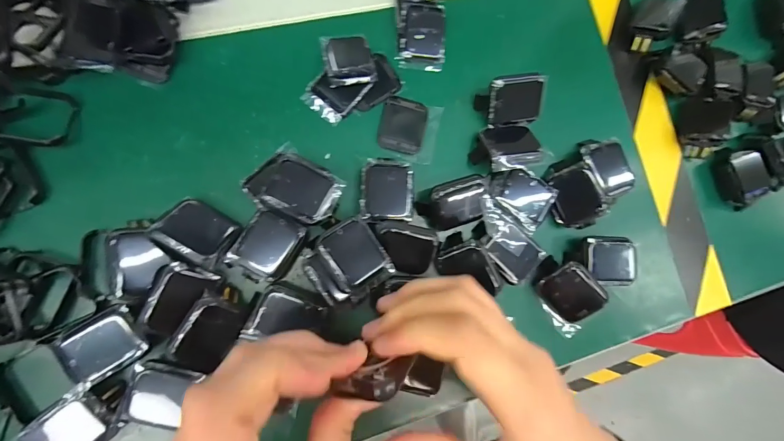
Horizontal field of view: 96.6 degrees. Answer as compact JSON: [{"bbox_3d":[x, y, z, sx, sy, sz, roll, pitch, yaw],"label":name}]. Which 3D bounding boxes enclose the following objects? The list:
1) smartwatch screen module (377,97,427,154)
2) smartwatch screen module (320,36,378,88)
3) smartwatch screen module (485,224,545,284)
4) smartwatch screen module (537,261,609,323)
[{"bbox_3d":[0.009,-0.071,0.261,0.033,0.004,0.040,12,84,-8],"label":"smartwatch screen module"},{"bbox_3d":[-0.031,-0.116,0.253,0.035,0.009,0.039,-10,87,-9],"label":"smartwatch screen module"},{"bbox_3d":[0.087,0.024,0.252,0.038,0.011,0.031,44,81,-3],"label":"smartwatch screen module"},{"bbox_3d":[0.132,0.053,0.255,0.036,0.004,0.038,-43,84,21],"label":"smartwatch screen module"}]

